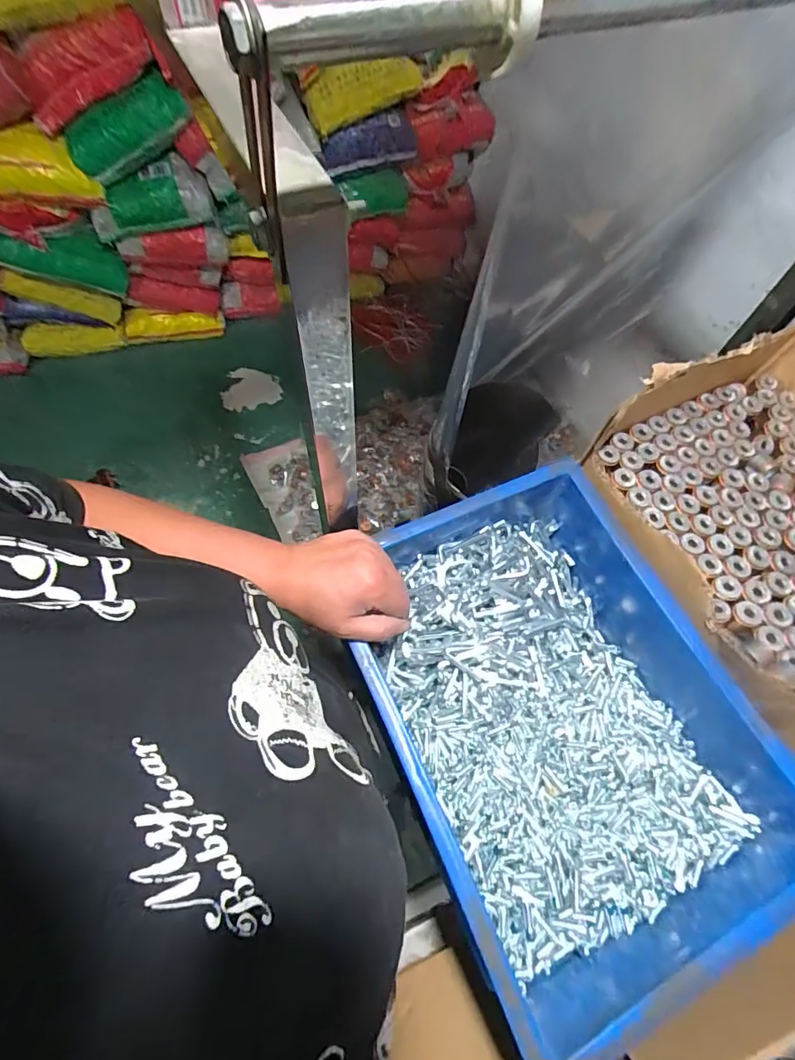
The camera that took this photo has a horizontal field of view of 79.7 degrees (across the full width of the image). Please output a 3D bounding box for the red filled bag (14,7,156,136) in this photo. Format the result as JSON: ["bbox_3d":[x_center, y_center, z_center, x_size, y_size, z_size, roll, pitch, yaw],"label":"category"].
[{"bbox_3d":[-0.816,-1.212,1.236,0.359,0.136,0.109,-24,65,7],"label":"red filled bag"}]

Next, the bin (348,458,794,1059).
[{"bbox_3d":[0.142,0.162,0.452,0.294,0.114,0.396,-20,66,-12],"label":"bin"}]

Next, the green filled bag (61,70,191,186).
[{"bbox_3d":[-0.761,-1.116,1.343,0.364,0.156,0.074,-25,65,9],"label":"green filled bag"}]

